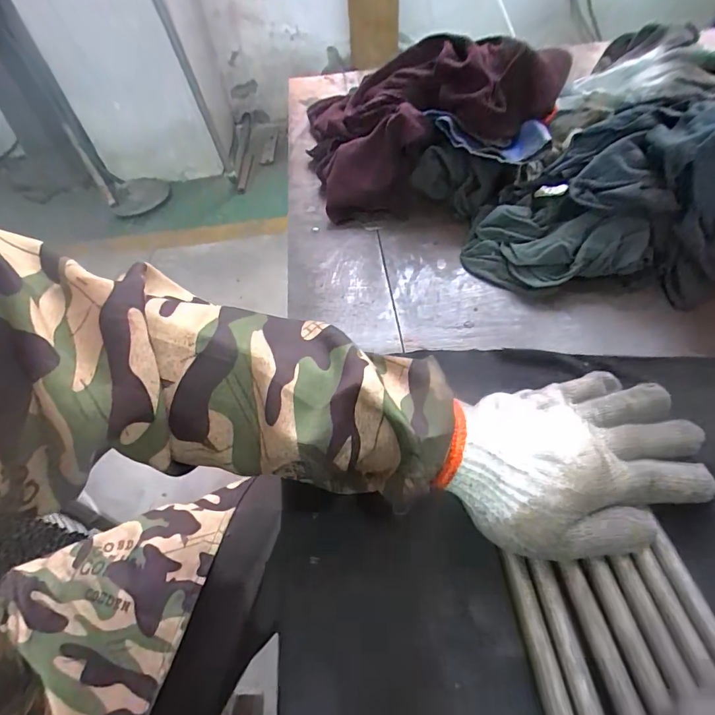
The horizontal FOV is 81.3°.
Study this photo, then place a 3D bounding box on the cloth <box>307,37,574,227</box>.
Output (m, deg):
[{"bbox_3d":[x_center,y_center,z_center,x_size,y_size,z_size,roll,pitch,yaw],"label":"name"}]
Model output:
[{"bbox_3d":[0.081,-0.316,0.539,0.291,0.126,0.261,-13,51,-5],"label":"cloth"}]

